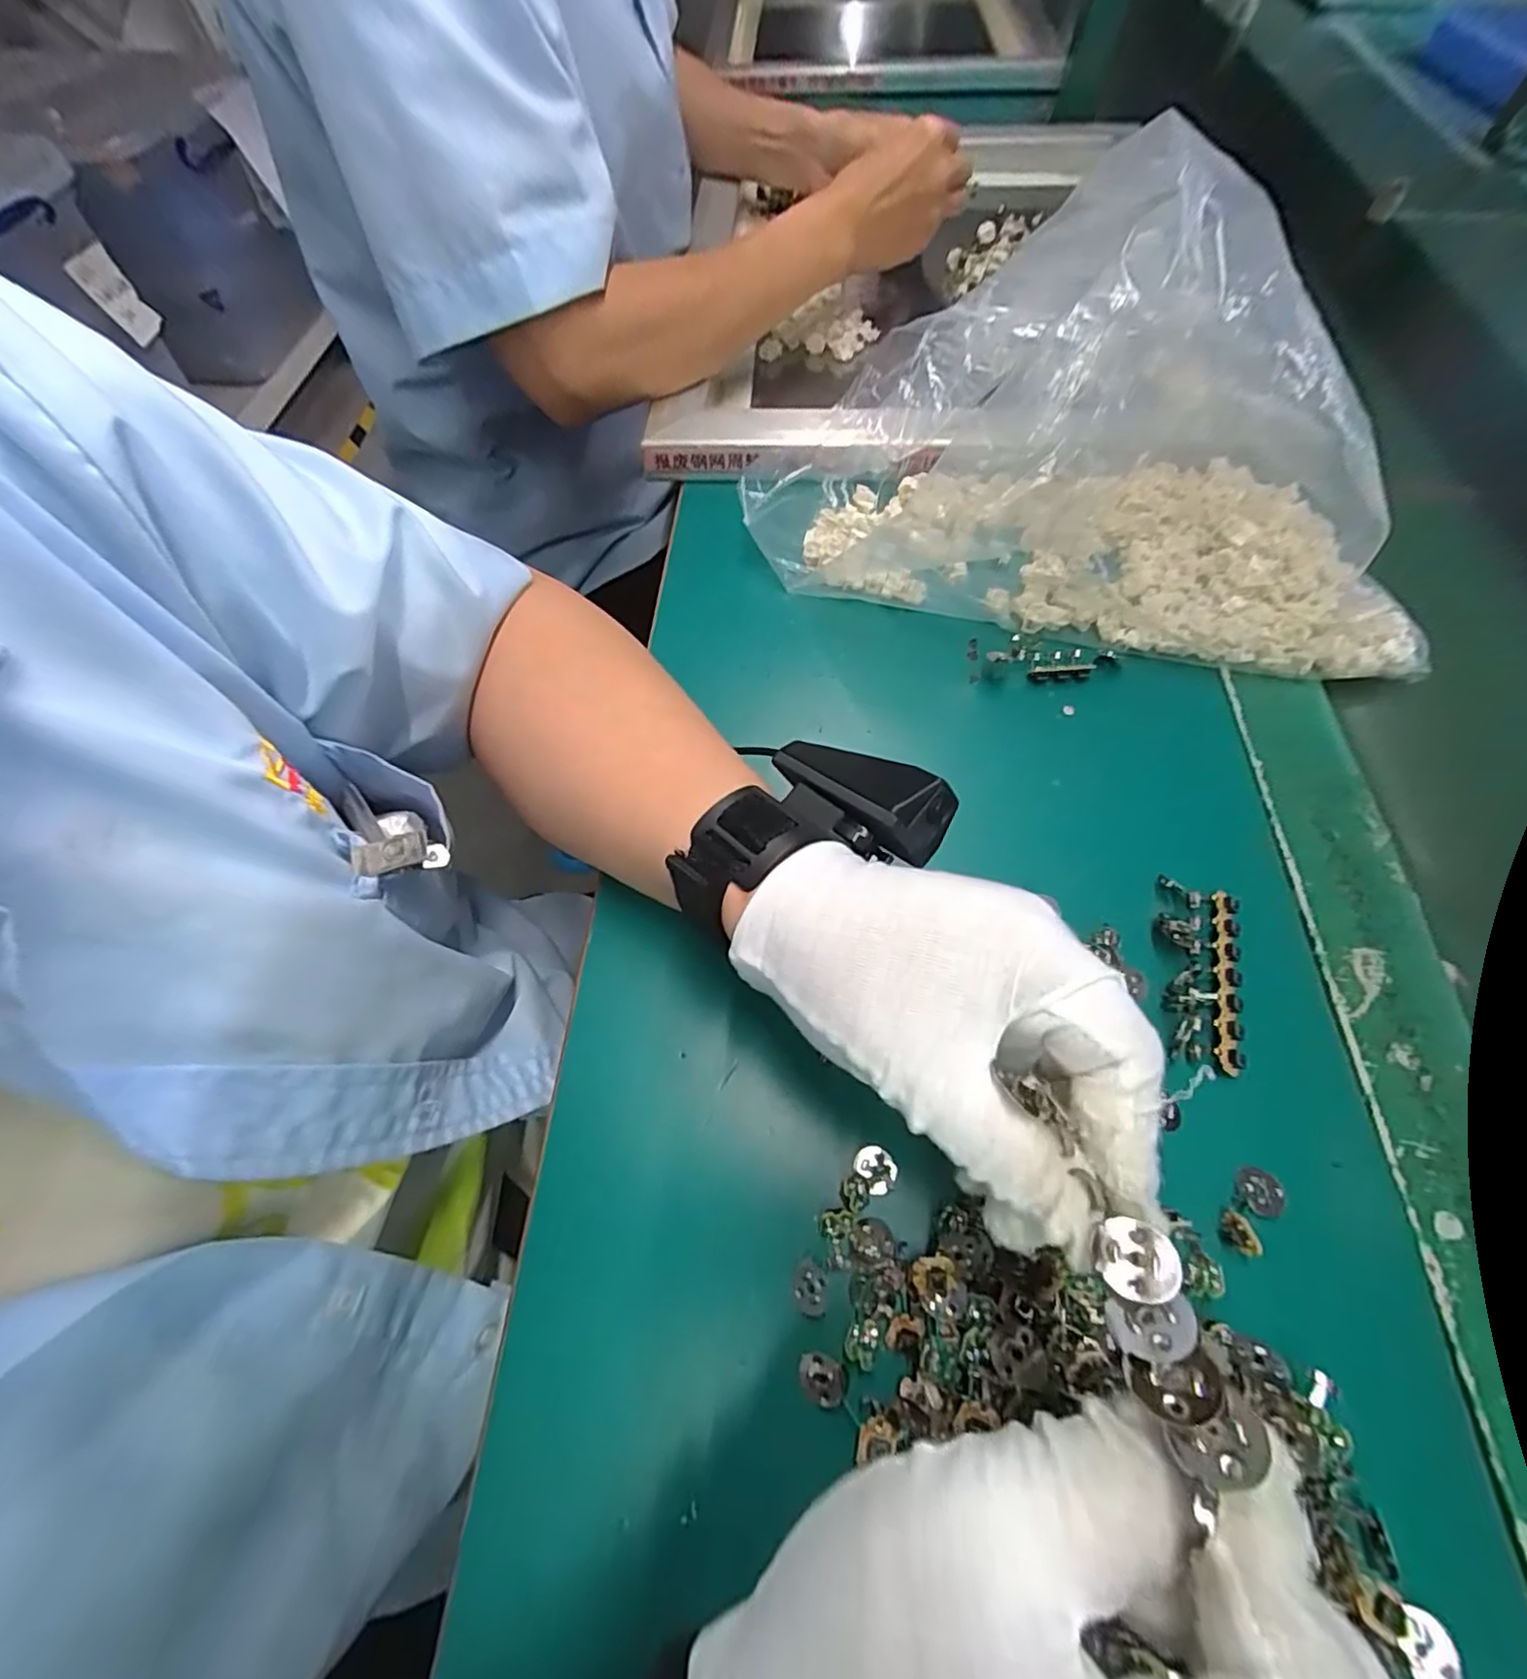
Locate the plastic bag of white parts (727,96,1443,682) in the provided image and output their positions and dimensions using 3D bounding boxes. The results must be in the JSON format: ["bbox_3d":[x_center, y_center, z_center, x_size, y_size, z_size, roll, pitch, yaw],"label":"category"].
[{"bbox_3d":[0.174,-0.212,0.322,0.354,0.147,0.156,14,63,8],"label":"plastic bag of white parts"}]

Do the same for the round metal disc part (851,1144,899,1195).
[{"bbox_3d":[0.041,0.119,0.234,0.014,0.004,0.016,-34,66,-16],"label":"round metal disc part"}]

